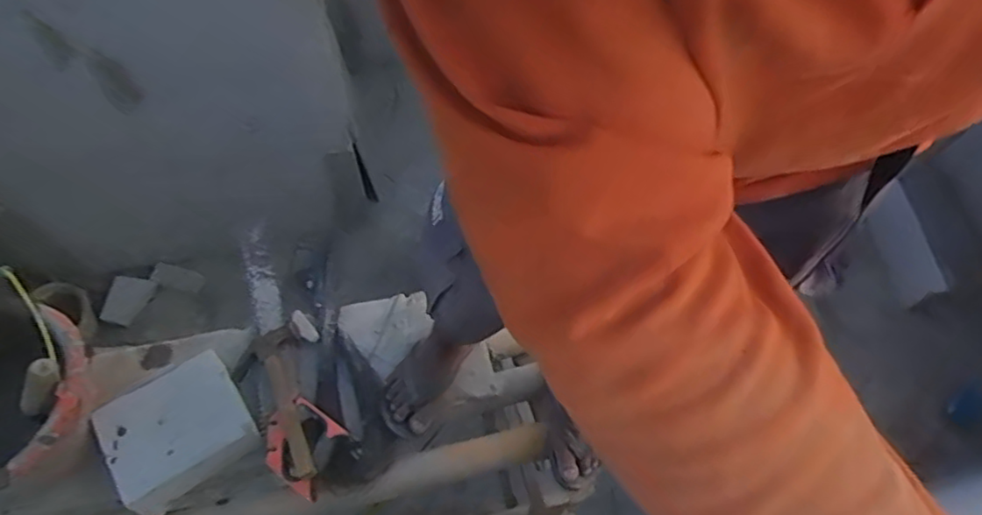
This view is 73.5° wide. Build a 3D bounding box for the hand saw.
[{"bbox_3d":[-0.335,0.162,1.132,0.145,0.039,0.488,-14,55,-8],"label":"hand saw"}]

